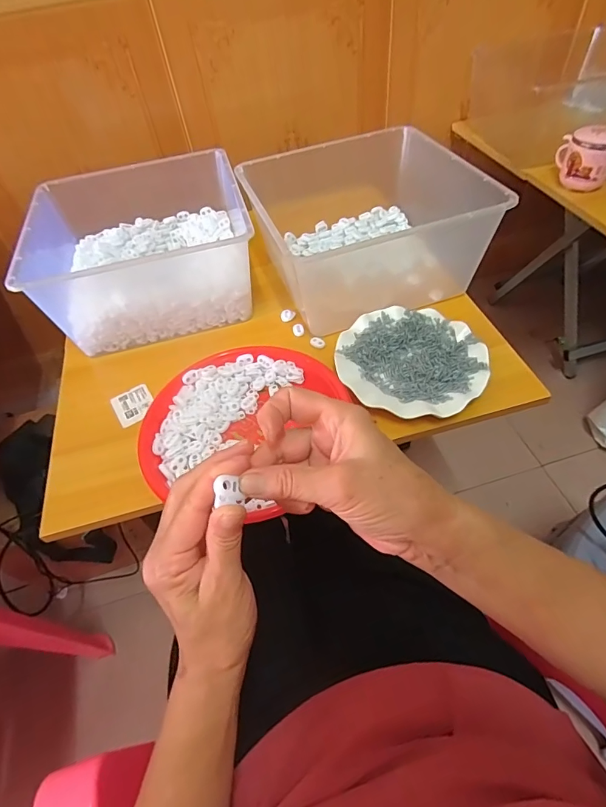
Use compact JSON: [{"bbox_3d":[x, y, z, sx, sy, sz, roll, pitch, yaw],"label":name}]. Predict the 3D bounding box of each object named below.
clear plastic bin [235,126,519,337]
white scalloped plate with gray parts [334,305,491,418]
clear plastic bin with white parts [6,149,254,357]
[{"bbox_3d":[0.093,-0.264,0.625,0.260,0.129,0.285,-18,52,-9],"label":"clear plastic bin"},{"bbox_3d":[0.138,-0.056,0.549,0.182,0.019,0.178,-3,51,4],"label":"white scalloped plate with gray parts"},{"bbox_3d":[-0.241,-0.244,0.662,0.299,0.133,0.284,-16,52,-7],"label":"clear plastic bin with white parts"}]

